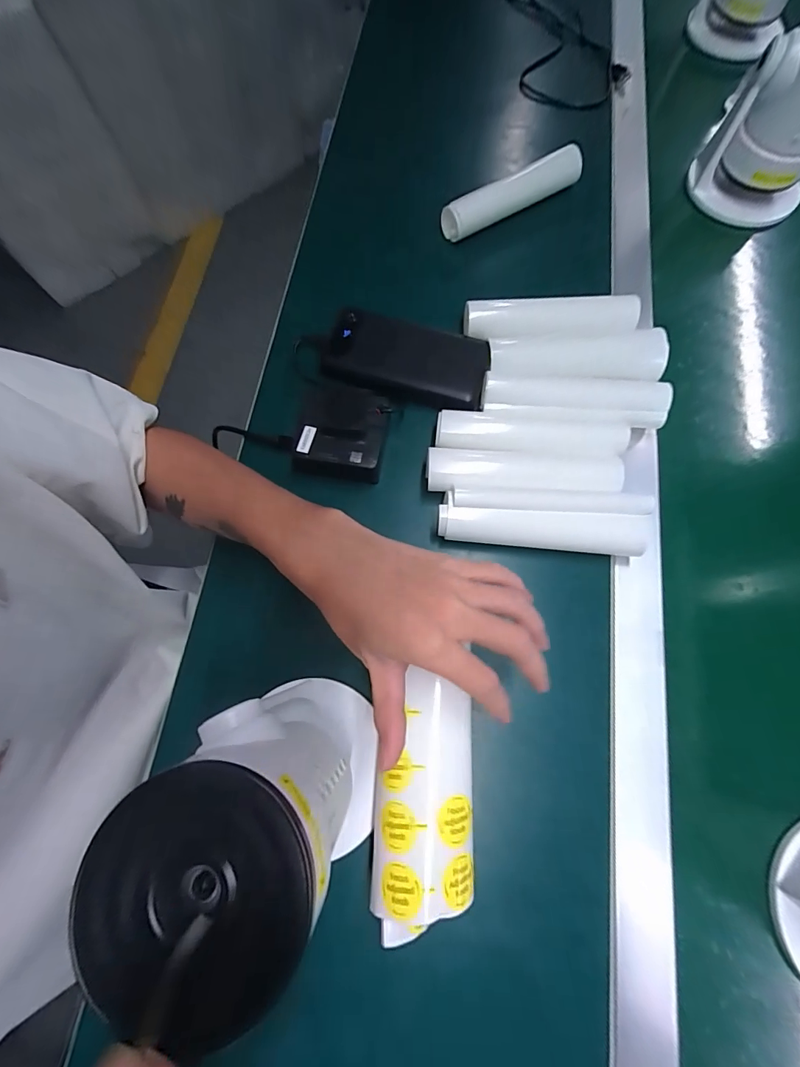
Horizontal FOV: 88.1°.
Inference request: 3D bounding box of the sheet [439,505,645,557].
[{"bbox_3d":[0.114,-0.002,0.339,0.162,0.034,0.027,5,74,0],"label":"sheet"}]

